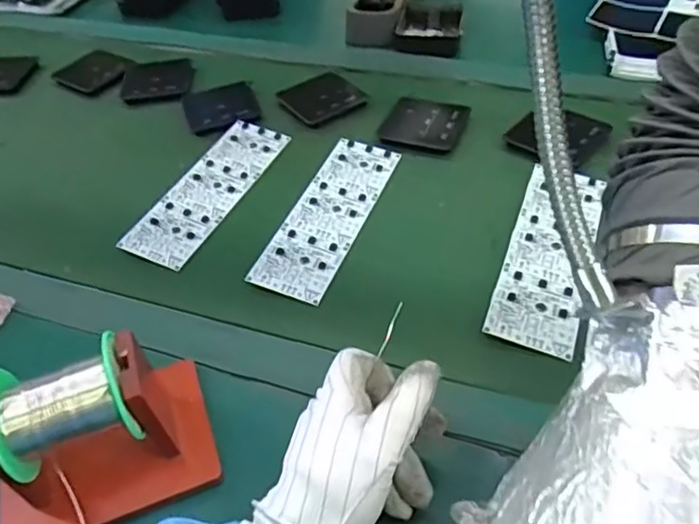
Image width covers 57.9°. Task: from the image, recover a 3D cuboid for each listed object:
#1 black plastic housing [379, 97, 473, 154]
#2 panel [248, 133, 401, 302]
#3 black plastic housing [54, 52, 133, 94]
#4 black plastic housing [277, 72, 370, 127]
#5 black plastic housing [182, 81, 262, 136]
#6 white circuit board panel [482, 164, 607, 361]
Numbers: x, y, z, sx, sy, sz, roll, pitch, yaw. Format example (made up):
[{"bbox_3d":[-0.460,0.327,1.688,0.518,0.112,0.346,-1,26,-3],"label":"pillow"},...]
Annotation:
[{"bbox_3d":[0.080,-0.148,0.670,0.084,0.007,0.081,16,50,20],"label":"black plastic housing"},{"bbox_3d":[-0.017,-0.048,0.587,0.066,0.007,0.209,14,49,18],"label":"panel"},{"bbox_3d":[-0.327,-0.242,0.806,0.090,0.009,0.073,26,54,27],"label":"black plastic housing"},{"bbox_3d":[-0.034,-0.188,0.716,0.077,0.010,0.085,-30,51,-21],"label":"black plastic housing"},{"bbox_3d":[-0.147,-0.178,0.721,0.079,0.007,0.082,-17,47,-10],"label":"black plastic housing"},{"bbox_3d":[0.169,-0.011,0.530,0.066,0.007,0.208,13,49,18],"label":"white circuit board panel"}]

